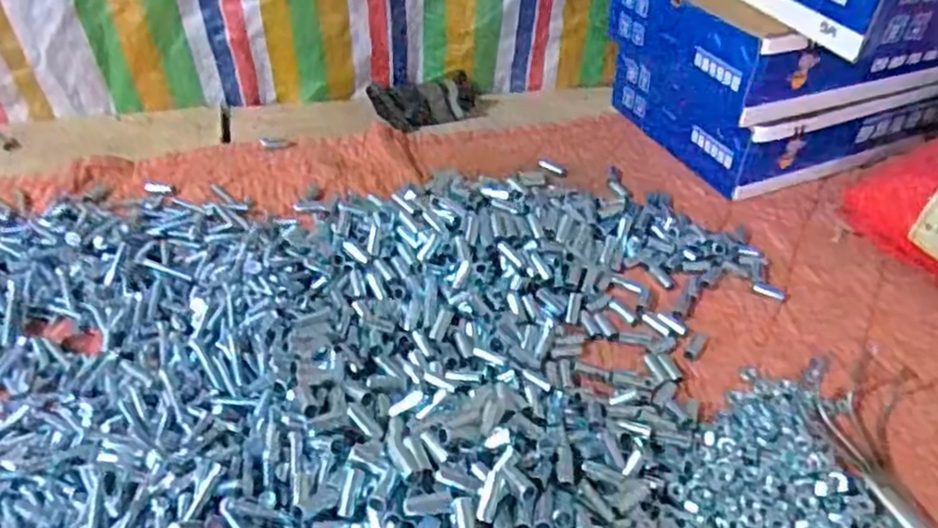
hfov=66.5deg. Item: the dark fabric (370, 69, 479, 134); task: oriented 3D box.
[{"bbox_3d":[-0.061,-0.238,1.043,0.164,0.034,0.077,-8,43,-14],"label":"dark fabric"}]

